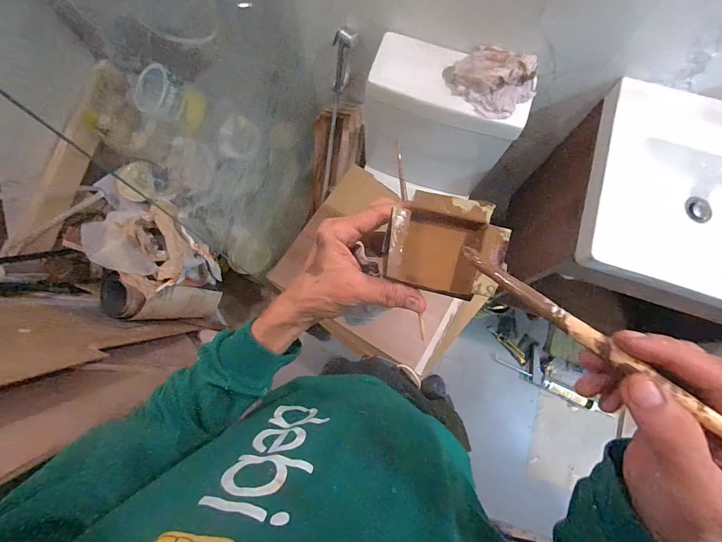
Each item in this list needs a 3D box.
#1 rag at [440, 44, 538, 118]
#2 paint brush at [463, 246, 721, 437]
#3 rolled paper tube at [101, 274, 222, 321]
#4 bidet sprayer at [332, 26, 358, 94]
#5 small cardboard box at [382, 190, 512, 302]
[{"bbox_3d":[0.293,-0.435,0.807,0.197,0.067,0.150,31,79,7],"label":"rag"},{"bbox_3d":[0.140,0.046,0.197,0.010,0.007,0.209,-43,57,-9],"label":"paint brush"},{"bbox_3d":[-0.706,0.105,1.316,0.376,0.139,0.148,9,71,-44],"label":"rolled paper tube"},{"bbox_3d":[-0.044,-0.569,0.983,0.065,0.184,0.053,14,77,3],"label":"bidet sprayer"},{"bbox_3d":[0.066,-0.021,0.287,0.088,0.028,0.076,14,77,3],"label":"small cardboard box"}]

